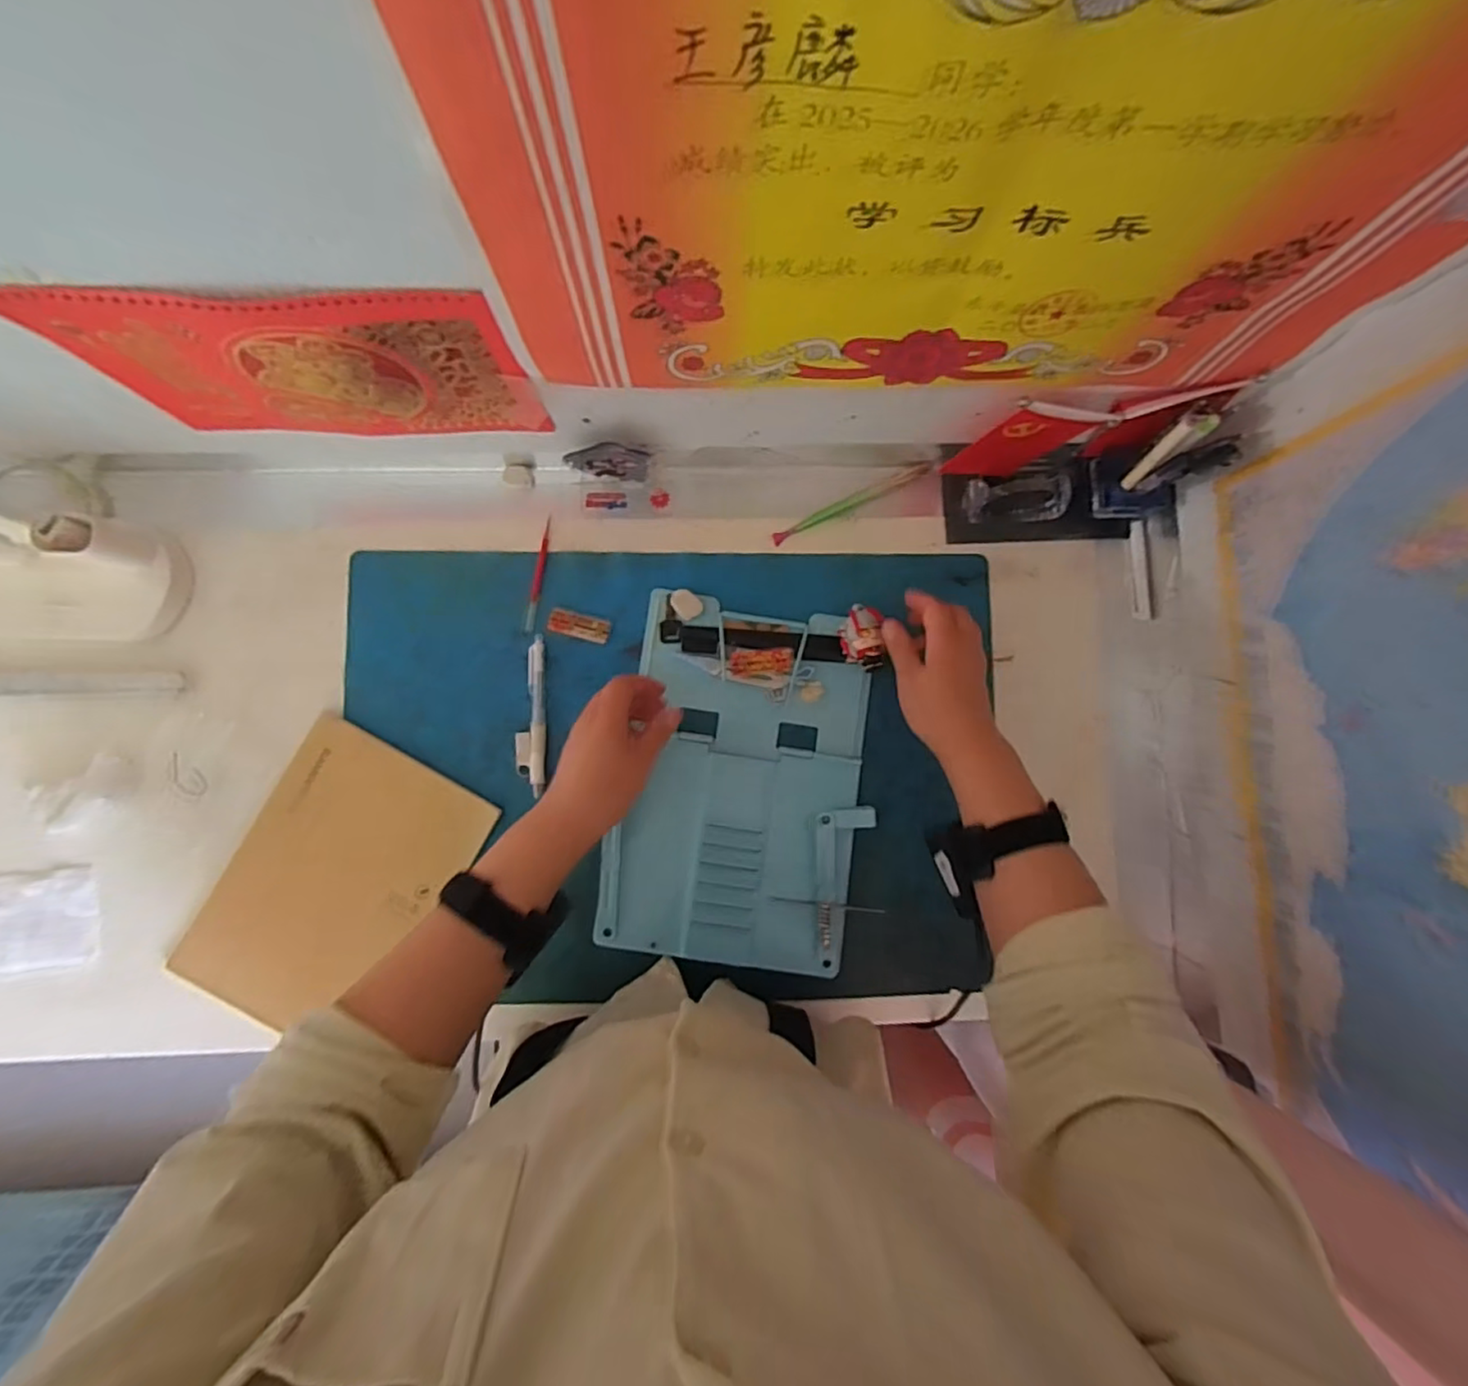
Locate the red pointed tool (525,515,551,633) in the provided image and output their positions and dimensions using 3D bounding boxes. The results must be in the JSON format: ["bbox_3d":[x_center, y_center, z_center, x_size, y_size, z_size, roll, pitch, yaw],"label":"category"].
[{"bbox_3d":[-0.174,-0.107,0.572,0.010,0.004,0.105,10,84,0],"label":"red pointed tool"}]

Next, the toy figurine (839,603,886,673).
[{"bbox_3d":[0.109,-0.048,0.554,0.035,0.023,0.053,-1,84,-2],"label":"toy figurine"}]

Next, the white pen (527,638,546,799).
[{"bbox_3d":[-0.174,0.020,0.567,0.015,0.010,0.141,-3,84,-2],"label":"white pen"}]

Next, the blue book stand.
[{"bbox_3d":[0.008,0.075,0.552,0.202,0.016,0.297,9,84,0],"label":"blue book stand"}]

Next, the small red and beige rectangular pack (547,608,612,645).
[{"bbox_3d":[-0.138,-0.060,0.571,0.053,0.004,0.022,15,84,0],"label":"small red and beige rectangular pack"}]

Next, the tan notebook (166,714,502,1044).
[{"bbox_3d":[-0.344,0.166,0.544,0.175,0.013,0.249,30,84,2],"label":"tan notebook"}]

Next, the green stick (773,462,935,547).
[{"bbox_3d":[0.109,-0.176,0.582,0.163,0.013,0.016,-28,85,-4],"label":"green stick"}]

